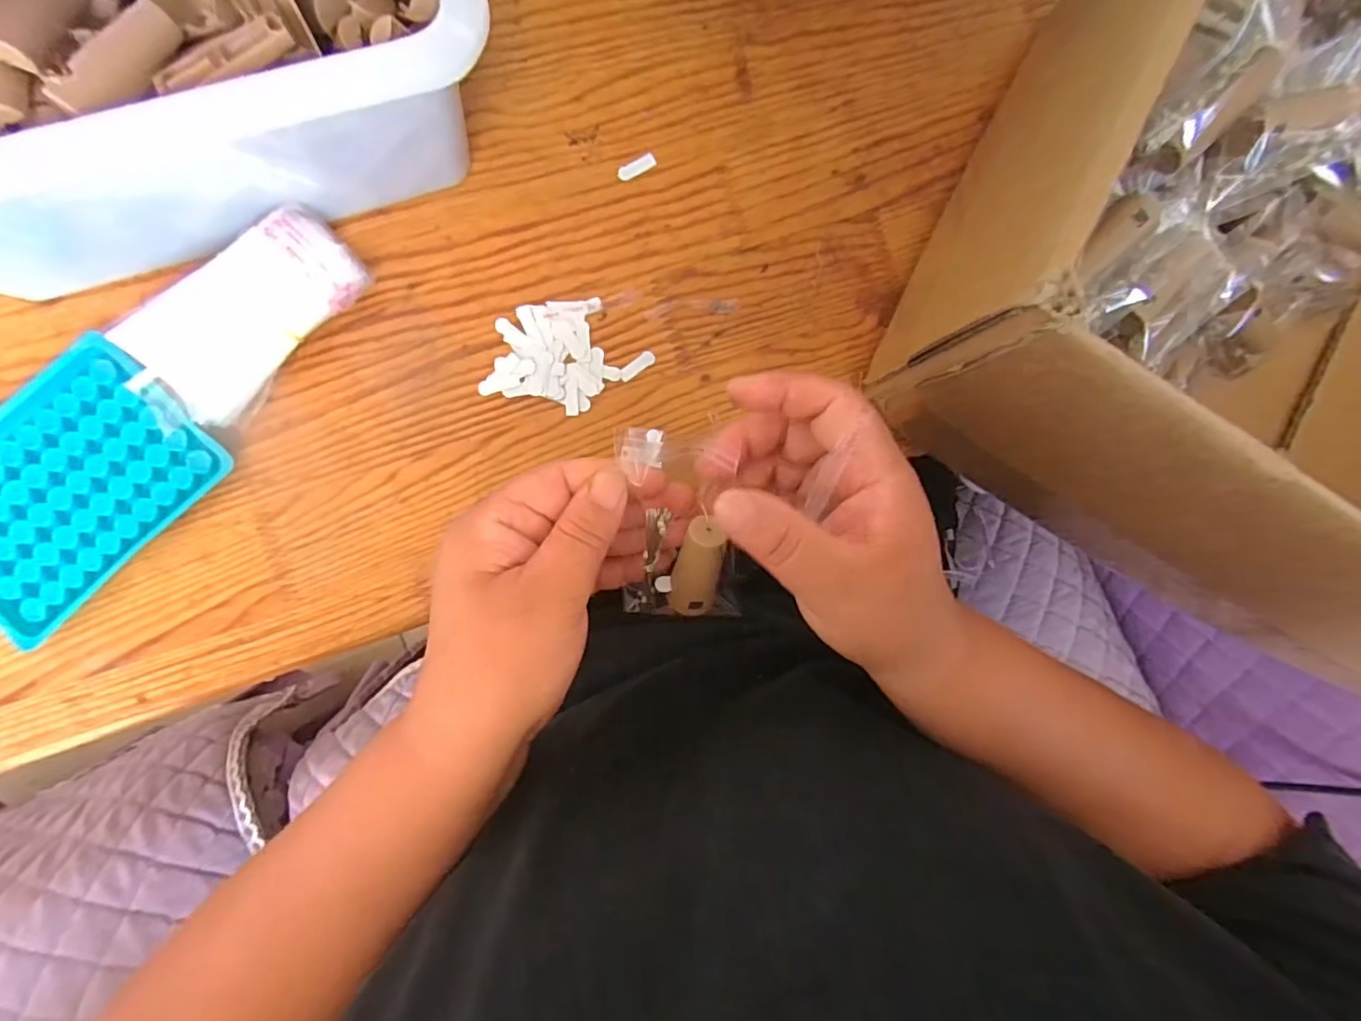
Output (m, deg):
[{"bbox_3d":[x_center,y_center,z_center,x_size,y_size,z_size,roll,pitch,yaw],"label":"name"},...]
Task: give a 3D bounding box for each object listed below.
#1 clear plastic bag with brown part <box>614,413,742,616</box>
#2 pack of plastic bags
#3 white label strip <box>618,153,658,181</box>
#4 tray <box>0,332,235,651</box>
[{"bbox_3d":[0.000,0.006,0.240,0.056,0.022,0.087,9,120,30],"label":"clear plastic bag with brown part"},{"bbox_3d":[-0.217,-0.094,0.290,0.122,0.031,0.054,-42,94,-5],"label":"pack of plastic bags"},{"bbox_3d":[-0.024,-0.192,0.323,0.023,0.004,0.008,-28,91,-5],"label":"white label strip"},{"bbox_3d":[-0.304,-0.010,0.288,0.090,0.016,0.134,43,86,-5],"label":"tray"}]

